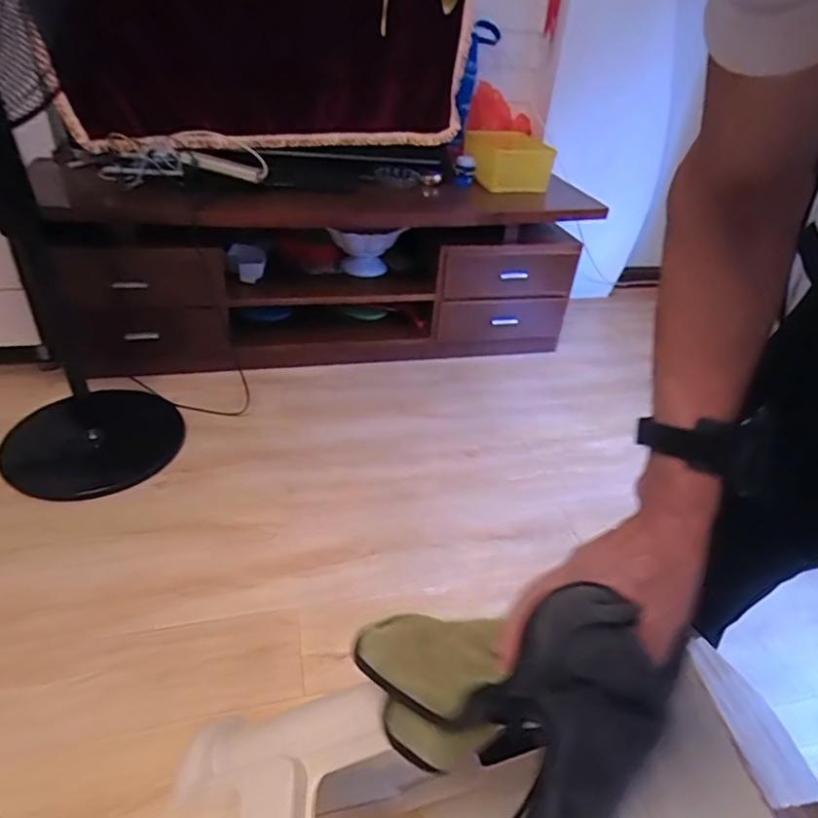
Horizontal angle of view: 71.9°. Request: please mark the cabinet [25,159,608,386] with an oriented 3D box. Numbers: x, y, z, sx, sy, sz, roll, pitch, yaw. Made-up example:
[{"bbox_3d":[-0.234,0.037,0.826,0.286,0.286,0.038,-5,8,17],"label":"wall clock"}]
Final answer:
[{"bbox_3d":[-0.230,-0.423,1.653,1.391,0.470,0.425,-6,37,-17],"label":"cabinet"}]

